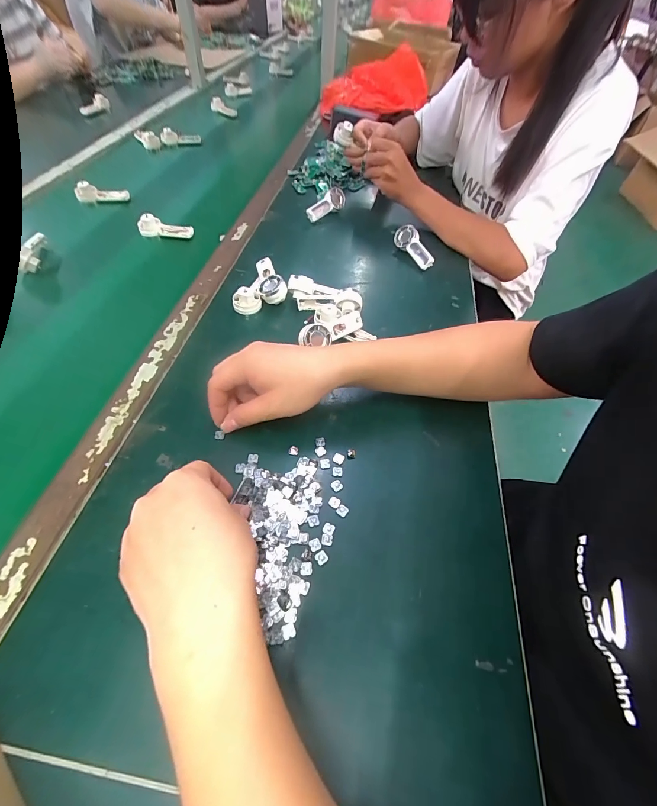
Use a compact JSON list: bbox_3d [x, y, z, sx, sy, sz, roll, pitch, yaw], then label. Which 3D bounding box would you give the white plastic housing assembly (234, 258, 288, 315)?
[{"bbox_3d":[-0.102,-0.175,0.504,0.074,0.033,0.095,-6,56,-10],"label":"white plastic housing assembly"}]

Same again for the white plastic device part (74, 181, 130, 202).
[{"bbox_3d":[-0.422,-0.394,0.635,0.087,0.028,0.019,-12,57,-13],"label":"white plastic device part"}]

